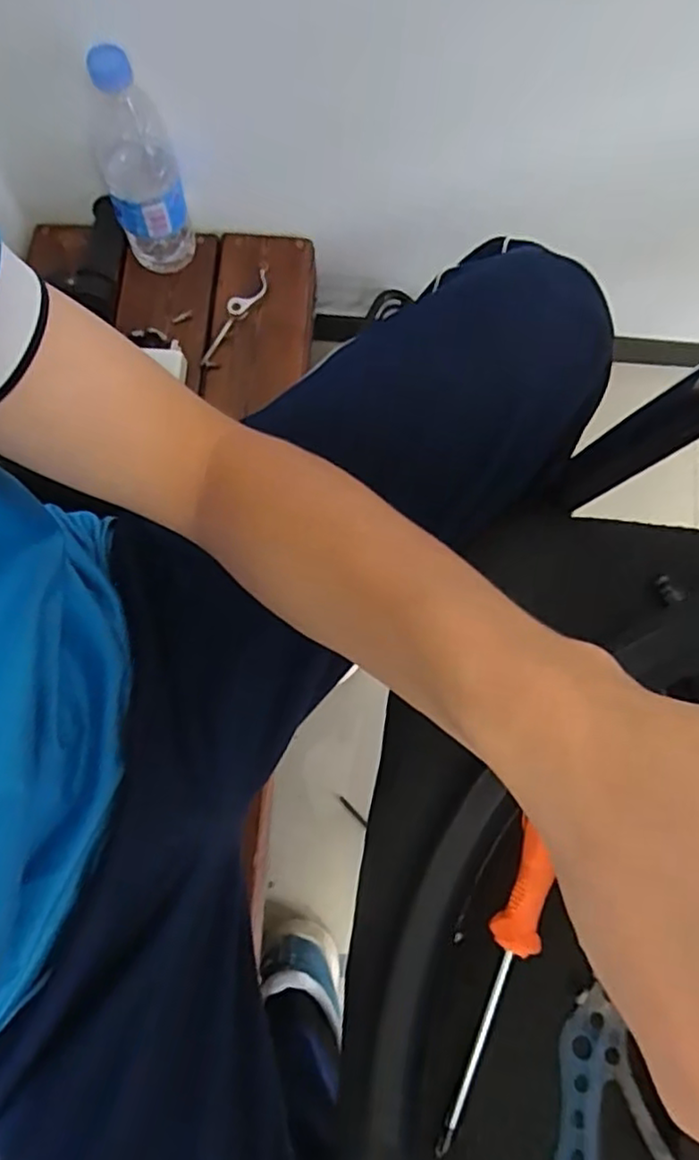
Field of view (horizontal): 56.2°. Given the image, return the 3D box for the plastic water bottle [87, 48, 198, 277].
[{"bbox_3d":[-0.187,-0.361,0.588,0.071,0.210,0.060,-23,79,-4],"label":"plastic water bottle"}]

